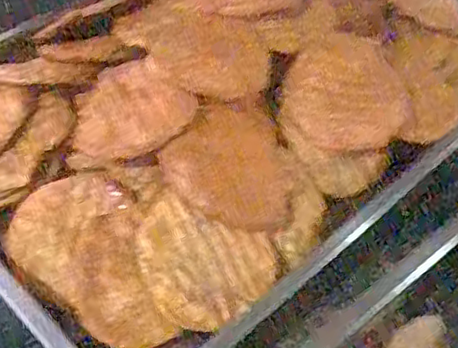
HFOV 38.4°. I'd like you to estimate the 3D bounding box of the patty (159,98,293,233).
[{"bbox_3d":[0.002,-0.002,0.513,0.096,0.017,0.103,-17,83,-32],"label":"patty"}]

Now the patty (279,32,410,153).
[{"bbox_3d":[0.093,-0.066,0.554,0.100,0.013,0.104,-1,66,2],"label":"patty"}]

